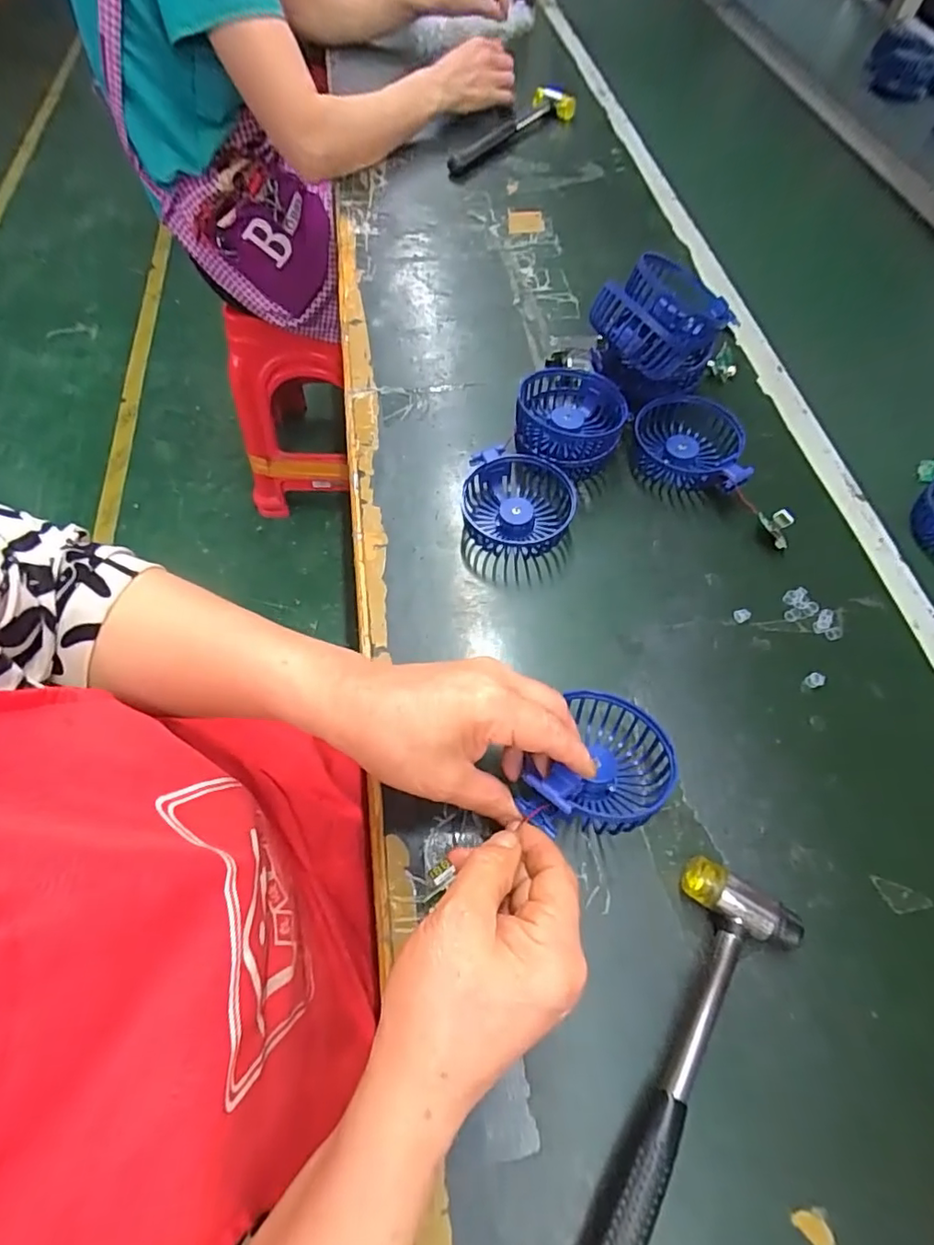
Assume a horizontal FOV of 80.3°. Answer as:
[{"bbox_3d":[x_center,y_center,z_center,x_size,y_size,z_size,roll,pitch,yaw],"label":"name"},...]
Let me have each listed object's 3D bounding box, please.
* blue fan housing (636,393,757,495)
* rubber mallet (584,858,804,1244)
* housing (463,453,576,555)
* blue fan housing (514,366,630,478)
[{"bbox_3d":[0.189,-0.149,0.478,0.084,0.036,0.098,3,62,2],"label":"blue fan housing"},{"bbox_3d":[0.102,0.241,0.271,0.058,0.022,0.234,26,65,14],"label":"rubber mallet"},{"bbox_3d":[0.041,-0.094,0.449,0.087,0.035,0.079,1,62,1],"label":"housing"},{"bbox_3d":[0.087,-0.170,0.472,0.088,0.051,0.091,7,62,4],"label":"blue fan housing"}]

